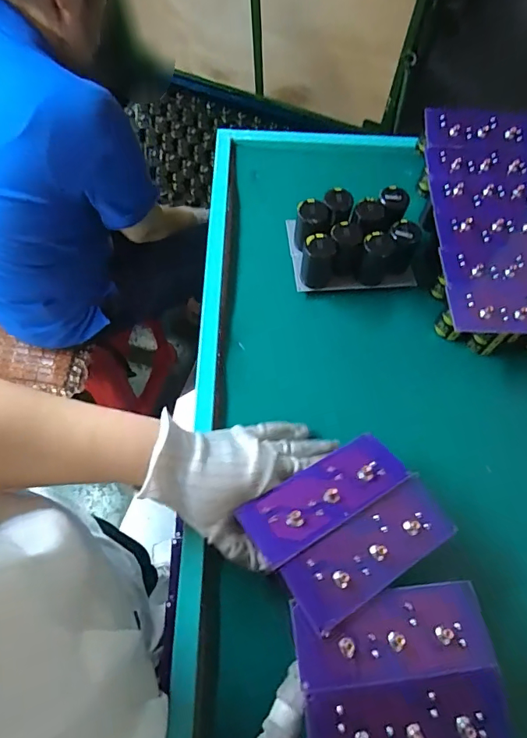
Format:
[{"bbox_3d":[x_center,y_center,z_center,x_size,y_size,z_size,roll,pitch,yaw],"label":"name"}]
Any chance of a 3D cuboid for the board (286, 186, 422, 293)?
[{"bbox_3d":[0.101,-0.150,0.535,0.145,0.055,0.101,-5,63,-6],"label":"board"}]

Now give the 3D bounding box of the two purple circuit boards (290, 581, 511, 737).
[{"bbox_3d":[0.093,0.208,0.312,0.134,0.014,0.101,-5,63,-6],"label":"two purple circuit boards"}]

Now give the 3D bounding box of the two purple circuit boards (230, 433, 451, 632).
[{"bbox_3d":[0.068,0.118,0.358,0.135,0.018,0.102,-31,68,-18],"label":"two purple circuit boards"}]

